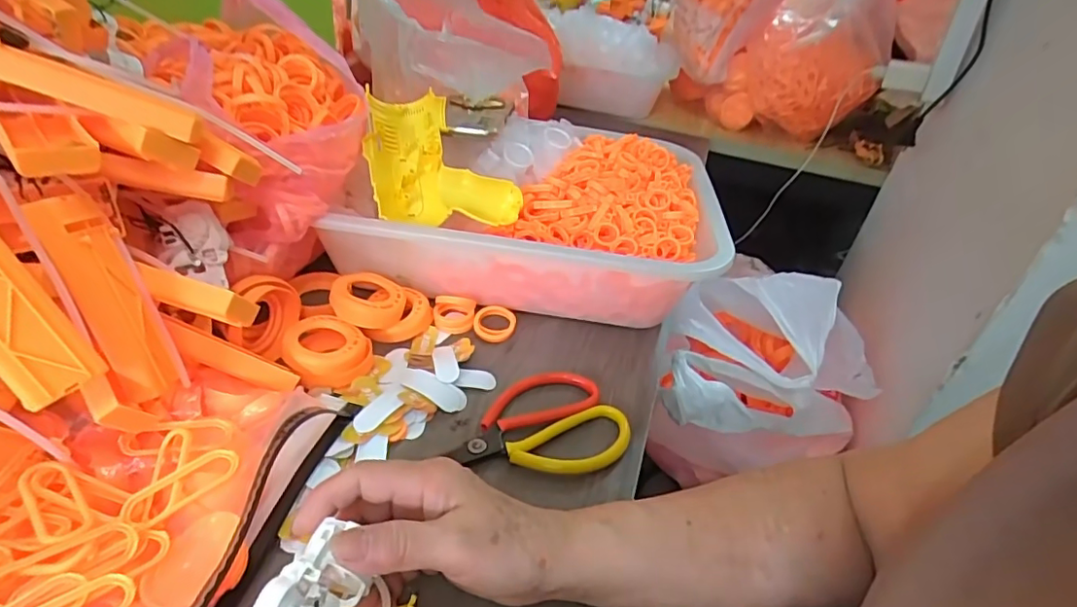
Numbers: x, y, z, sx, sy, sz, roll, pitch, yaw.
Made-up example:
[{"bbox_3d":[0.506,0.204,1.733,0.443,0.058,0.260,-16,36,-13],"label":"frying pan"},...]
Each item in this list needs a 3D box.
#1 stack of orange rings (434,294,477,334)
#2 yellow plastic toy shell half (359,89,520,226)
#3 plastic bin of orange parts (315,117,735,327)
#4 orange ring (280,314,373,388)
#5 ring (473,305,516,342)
[{"bbox_3d":[-0.072,0.006,0.471,0.035,0.025,0.025,4,36,-5],"label":"stack of orange rings"},{"bbox_3d":[-0.083,-0.129,0.485,0.124,0.034,0.115,-3,79,-5],"label":"yellow plastic toy shell half"},{"bbox_3d":[0.001,-0.087,0.540,0.322,0.105,0.250,9,36,2],"label":"plastic bin of orange parts"},{"bbox_3d":[-0.155,0.033,0.408,0.058,0.025,0.060,-2,37,-13],"label":"orange ring"},{"bbox_3d":[-0.037,0.016,0.475,0.035,0.008,0.037,5,36,-4],"label":"ring"}]

